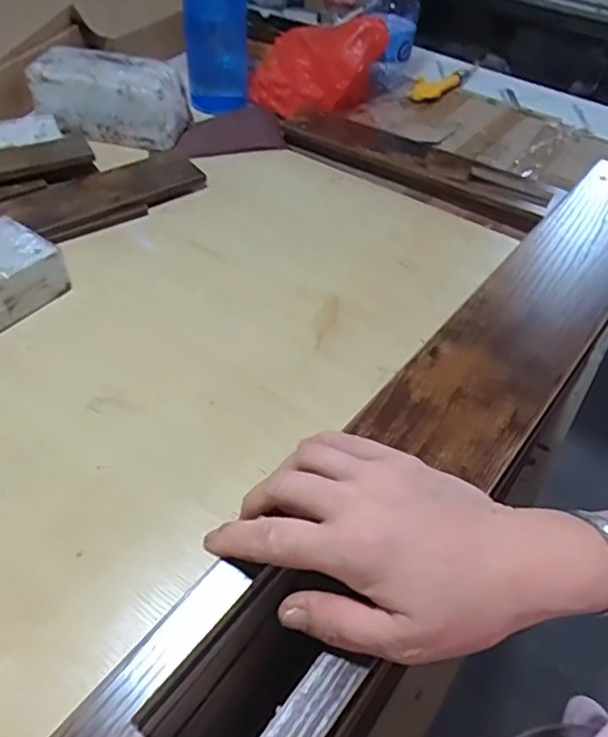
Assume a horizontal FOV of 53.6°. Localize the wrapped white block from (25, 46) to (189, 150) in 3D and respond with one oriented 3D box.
[{"bbox_3d":[-0.297,-0.426,0.931,0.213,0.085,0.118,18,51,11],"label":"wrapped white block"}]

